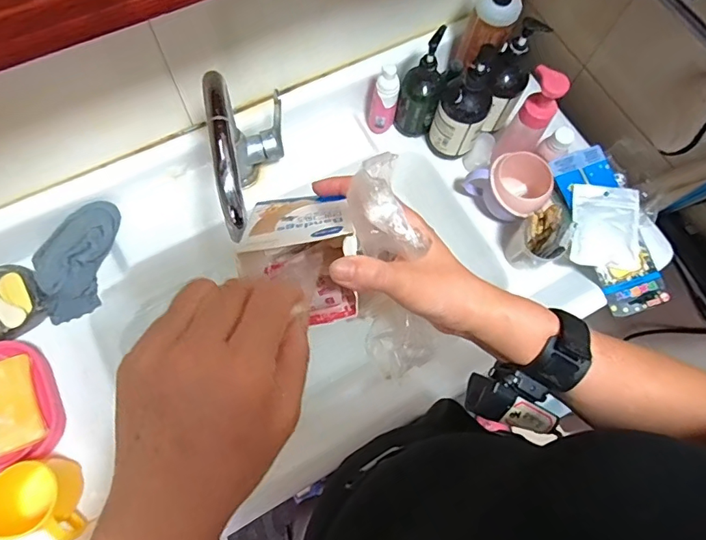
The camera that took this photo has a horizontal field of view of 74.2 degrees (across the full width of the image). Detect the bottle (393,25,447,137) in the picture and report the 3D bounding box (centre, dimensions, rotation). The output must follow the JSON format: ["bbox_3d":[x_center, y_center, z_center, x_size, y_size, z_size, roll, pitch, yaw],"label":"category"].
[{"bbox_3d":[0.100,-0.270,0.692,0.061,0.169,0.056,1,70,-3],"label":"bottle"}]

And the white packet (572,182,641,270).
[{"bbox_3d":[0.357,-0.064,0.653,0.093,0.016,0.114,10,70,0],"label":"white packet"}]

